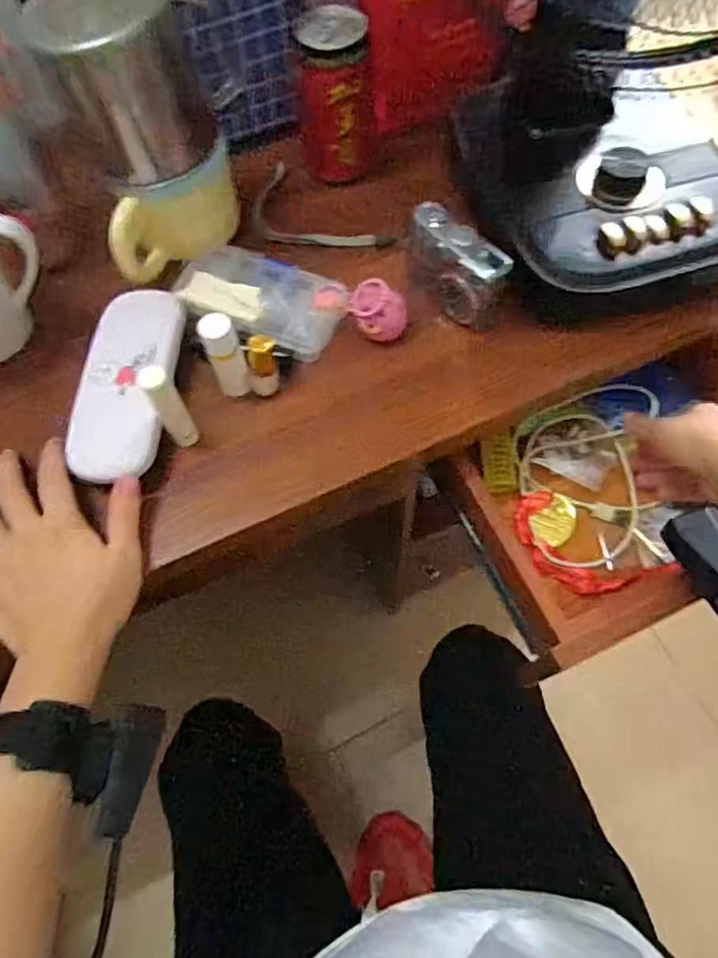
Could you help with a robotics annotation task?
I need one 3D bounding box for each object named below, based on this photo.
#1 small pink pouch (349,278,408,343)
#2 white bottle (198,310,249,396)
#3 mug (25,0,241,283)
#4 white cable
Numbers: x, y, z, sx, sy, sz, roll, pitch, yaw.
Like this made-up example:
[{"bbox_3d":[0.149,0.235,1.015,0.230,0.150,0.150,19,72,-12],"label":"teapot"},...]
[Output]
[{"bbox_3d":[0.015,-0.122,0.462,0.037,0.044,0.038,-11,66,-4],"label":"small pink pouch"},{"bbox_3d":[-0.092,-0.084,0.429,0.022,0.074,0.019,-16,66,-5],"label":"white bottle"},{"bbox_3d":[-0.146,-0.241,0.429,0.097,0.157,0.085,-16,66,-6],"label":"mug"},{"bbox_3d":[0.200,-0.006,0.539,0.114,0.042,0.164,5,66,4],"label":"white cable"}]

